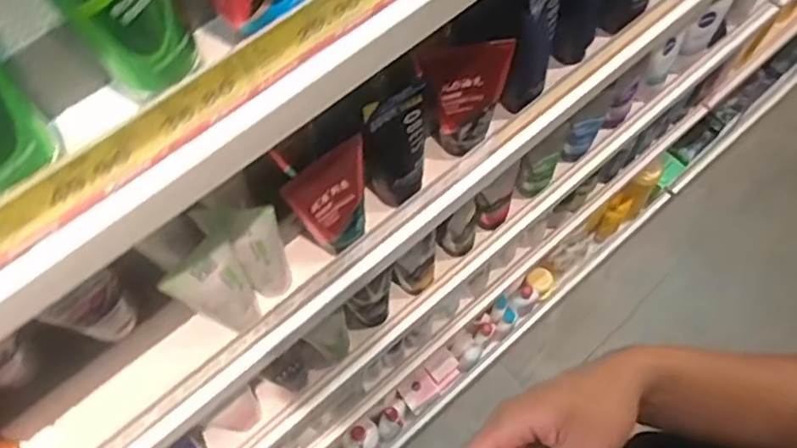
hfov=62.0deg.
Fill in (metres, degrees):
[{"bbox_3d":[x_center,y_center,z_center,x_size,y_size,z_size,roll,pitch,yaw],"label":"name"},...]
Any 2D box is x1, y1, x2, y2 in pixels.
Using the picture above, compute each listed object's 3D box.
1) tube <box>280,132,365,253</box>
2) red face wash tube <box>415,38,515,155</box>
[{"bbox_3d":[-0.053,-0.018,0.555,0.070,0.102,0.032,-32,69,-12],"label":"tube"},{"bbox_3d":[0.057,-0.113,0.594,0.076,0.133,0.034,2,66,2],"label":"red face wash tube"}]

